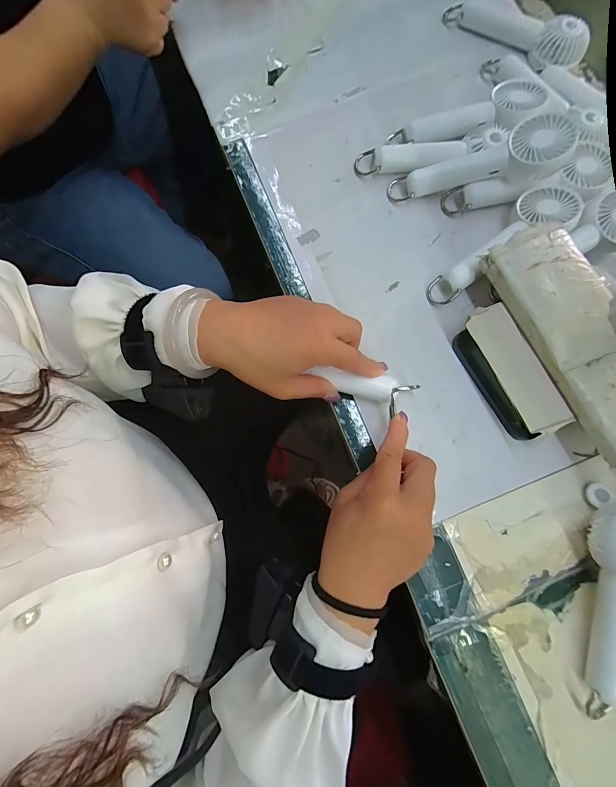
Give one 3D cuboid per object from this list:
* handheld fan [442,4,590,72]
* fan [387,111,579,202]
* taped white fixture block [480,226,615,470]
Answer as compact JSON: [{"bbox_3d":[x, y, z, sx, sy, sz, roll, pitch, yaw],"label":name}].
[{"bbox_3d":[0.240,-0.425,0.401,0.162,0.034,0.048,34,81,7],"label":"handheld fan"},{"bbox_3d":[0.167,-0.229,0.347,0.164,0.028,0.048,-7,77,21],"label":"fan"},{"bbox_3d":[0.236,-0.046,0.292,0.074,0.021,0.210,-26,80,-7],"label":"taped white fixture block"}]

